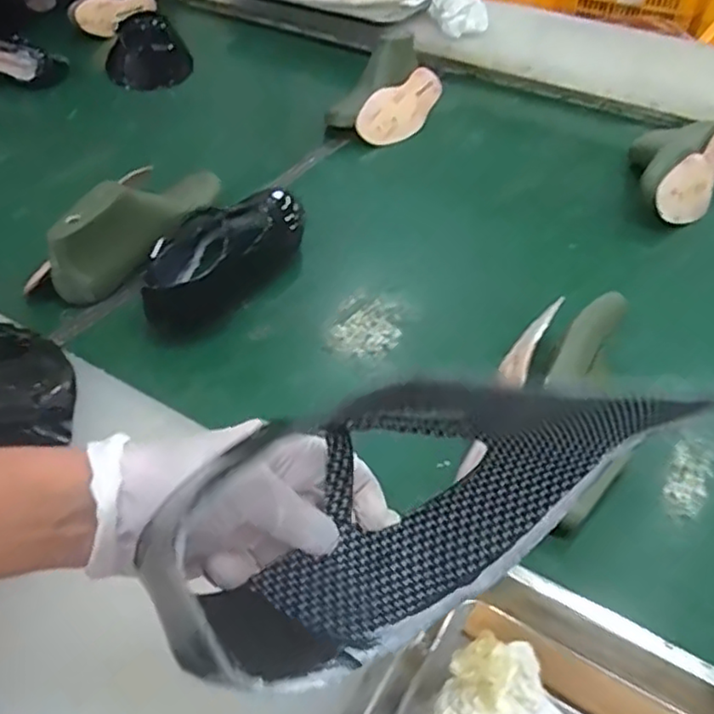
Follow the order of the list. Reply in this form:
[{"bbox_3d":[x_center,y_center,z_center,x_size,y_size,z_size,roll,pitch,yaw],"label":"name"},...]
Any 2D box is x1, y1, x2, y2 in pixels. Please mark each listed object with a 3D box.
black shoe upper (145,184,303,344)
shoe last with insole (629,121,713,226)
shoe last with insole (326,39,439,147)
[{"bbox_3d":[-0.131,-0.113,0.690,0.099,0.081,0.237,23,48,20],"label":"black shoe upper"},{"bbox_3d":[0.401,-0.243,0.843,0.110,0.076,0.220,22,48,19],"label":"shoe last with insole"},{"bbox_3d":[0.053,-0.408,0.985,0.125,0.082,0.258,14,46,13],"label":"shoe last with insole"}]

